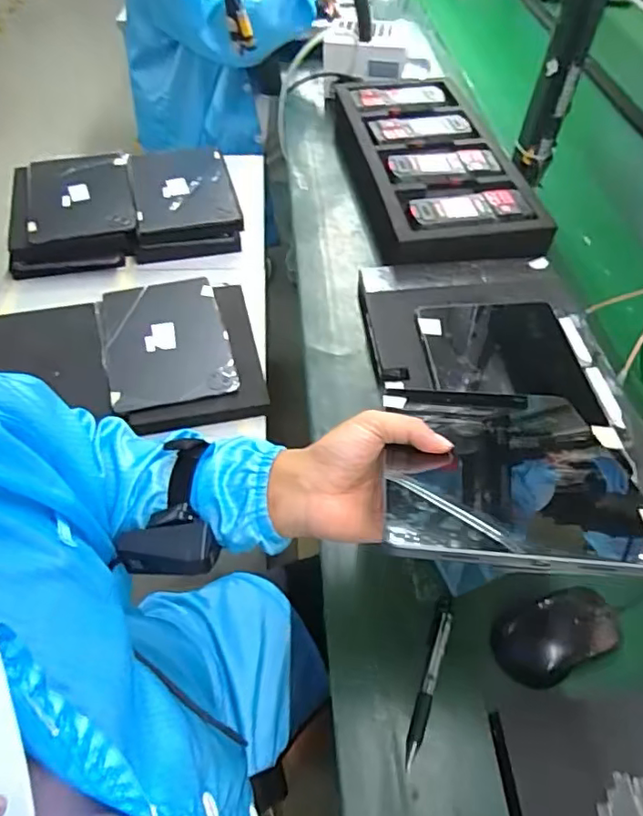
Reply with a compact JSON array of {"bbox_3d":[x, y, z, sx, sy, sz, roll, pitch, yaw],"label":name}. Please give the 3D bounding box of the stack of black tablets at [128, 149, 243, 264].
[{"bbox_3d":[-0.254,-0.382,1.032,0.182,0.061,0.248,-11,53,-11],"label":"stack of black tablets"}]

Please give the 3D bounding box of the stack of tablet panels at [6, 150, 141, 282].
[{"bbox_3d":[-0.427,-0.346,0.983,0.203,0.062,0.265,-9,53,-9],"label":"stack of tablet panels"}]

